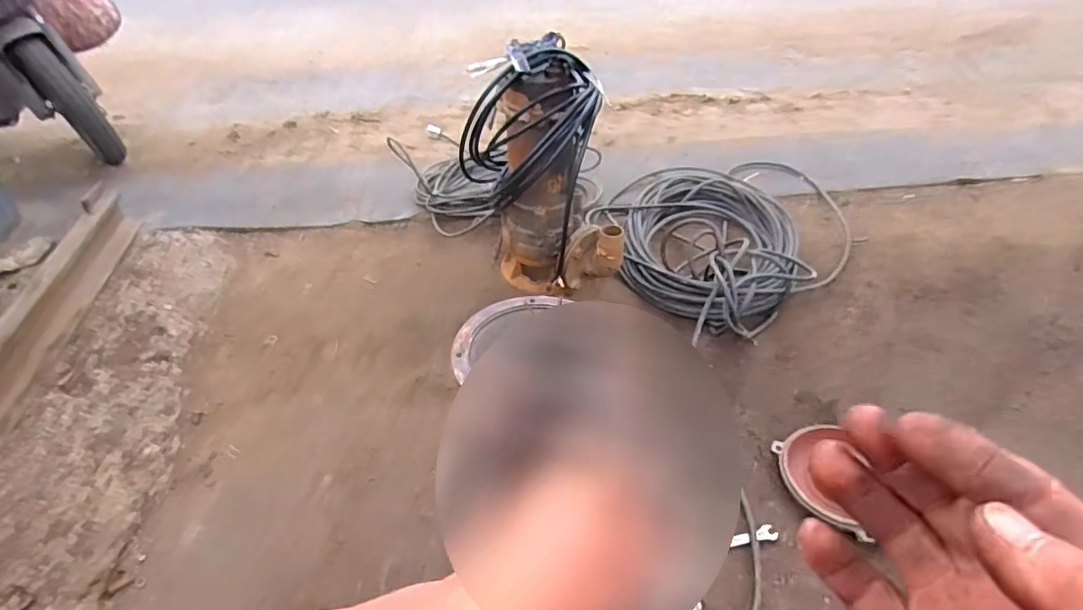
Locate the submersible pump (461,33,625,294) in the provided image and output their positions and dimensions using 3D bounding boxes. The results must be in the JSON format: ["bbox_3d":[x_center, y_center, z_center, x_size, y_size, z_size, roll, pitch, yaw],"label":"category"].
[{"bbox_3d":[0.033,-0.234,1.112,0.267,0.479,0.189,7,43,8],"label":"submersible pump"}]

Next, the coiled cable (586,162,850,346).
[{"bbox_3d":[0.448,-0.234,1.377,0.692,0.131,0.566,-27,49,-26],"label":"coiled cable"}]

